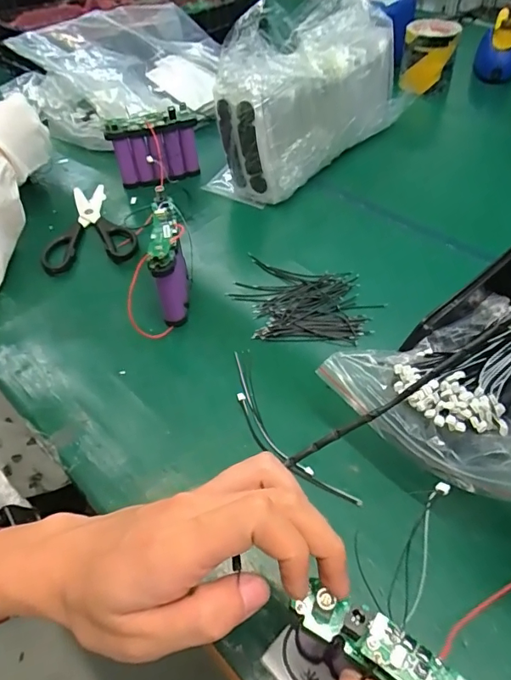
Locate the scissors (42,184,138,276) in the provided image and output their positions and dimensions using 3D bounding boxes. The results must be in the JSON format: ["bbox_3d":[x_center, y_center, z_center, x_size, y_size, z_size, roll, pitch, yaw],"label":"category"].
[{"bbox_3d":[-0.212,-0.150,0.604,0.108,0.011,0.180,-13,47,-8],"label":"scissors"}]

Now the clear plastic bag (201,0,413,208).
[{"bbox_3d":[0.082,-0.335,0.639,0.106,0.202,0.307,32,56,27],"label":"clear plastic bag"}]

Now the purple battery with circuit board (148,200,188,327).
[{"bbox_3d":[-0.085,-0.074,0.469,0.030,0.089,0.088,-9,47,-4],"label":"purple battery with circuit board"}]

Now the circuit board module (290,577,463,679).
[{"bbox_3d":[0.070,0.149,0.209,0.109,0.021,0.024,30,55,23],"label":"circuit board module"}]

